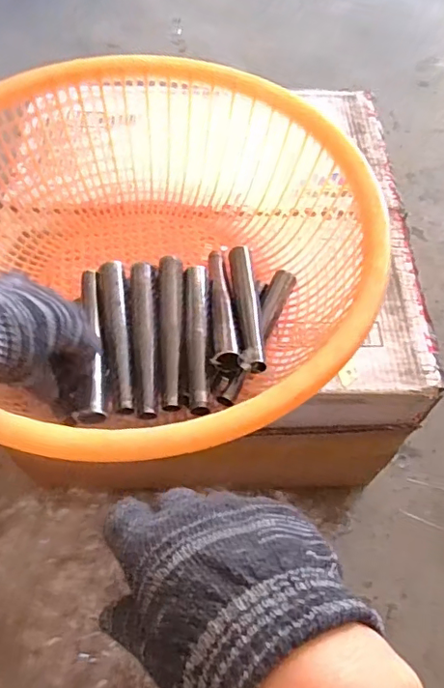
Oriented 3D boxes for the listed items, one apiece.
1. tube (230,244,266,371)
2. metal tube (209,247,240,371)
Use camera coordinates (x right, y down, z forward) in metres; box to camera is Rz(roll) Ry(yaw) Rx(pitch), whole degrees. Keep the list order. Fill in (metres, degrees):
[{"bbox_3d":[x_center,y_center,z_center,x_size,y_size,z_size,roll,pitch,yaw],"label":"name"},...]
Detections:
[{"bbox_3d":[0.021,-0.038,0.491,0.020,0.017,0.159,-1,45,-2],"label":"tube"},{"bbox_3d":[-0.001,-0.036,0.499,0.021,0.017,0.152,-2,46,-3],"label":"metal tube"}]

